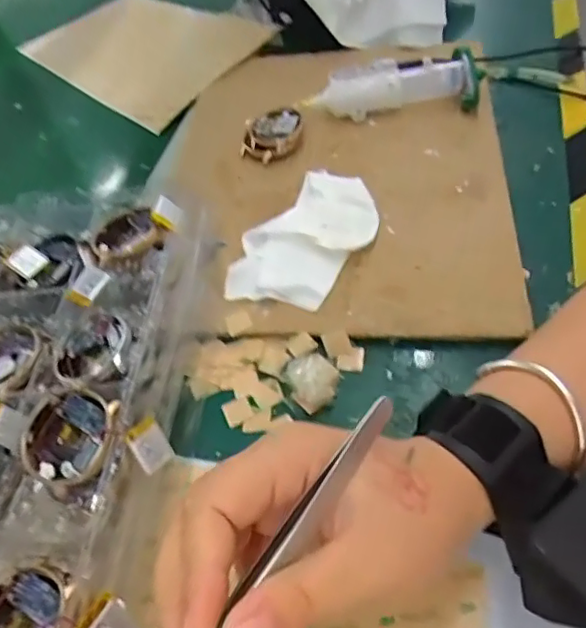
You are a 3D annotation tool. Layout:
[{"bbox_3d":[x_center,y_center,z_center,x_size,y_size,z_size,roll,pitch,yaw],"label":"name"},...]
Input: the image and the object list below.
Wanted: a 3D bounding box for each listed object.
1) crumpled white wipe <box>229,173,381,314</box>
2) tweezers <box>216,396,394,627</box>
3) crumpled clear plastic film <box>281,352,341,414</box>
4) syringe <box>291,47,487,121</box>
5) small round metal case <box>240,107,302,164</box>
[{"bbox_3d":[0.011,-0.051,0.389,0.072,0.013,0.119,28,60,28],"label":"crumpled white wipe"},{"bbox_3d":[-0.005,0.076,0.187,0.008,0.011,0.125,30,63,24],"label":"tweezers"},{"bbox_3d":[0.010,0.037,0.332,0.028,0.015,0.031,-39,55,-21],"label":"crumpled clear plastic film"},{"bbox_3d":[0.079,-0.181,0.469,0.136,0.030,0.045,-12,50,0],"label":"syringe"},{"bbox_3d":[-0.017,-0.142,0.461,0.047,0.015,0.053,2,51,11],"label":"small round metal case"}]

